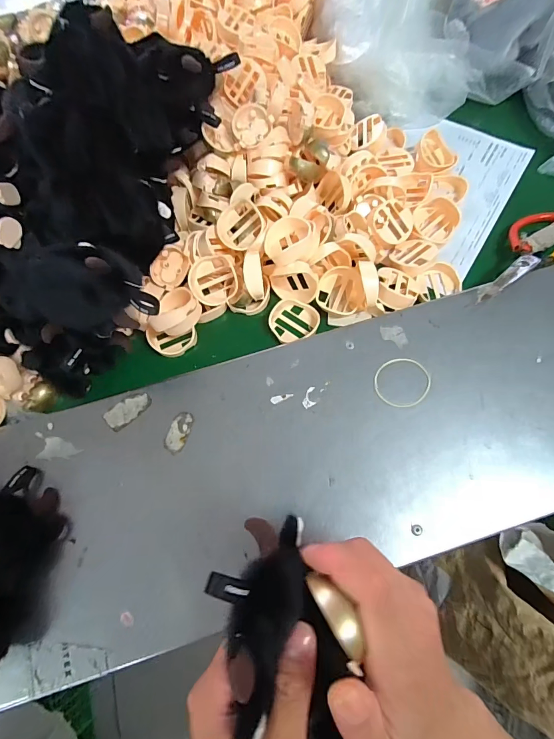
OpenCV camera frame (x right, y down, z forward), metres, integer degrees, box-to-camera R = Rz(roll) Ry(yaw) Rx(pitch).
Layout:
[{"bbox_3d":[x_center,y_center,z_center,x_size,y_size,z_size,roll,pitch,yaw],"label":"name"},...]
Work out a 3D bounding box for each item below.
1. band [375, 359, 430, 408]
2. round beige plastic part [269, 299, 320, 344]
[{"bbox_3d":[0.131,0.014,0.391,0.057,0.004,0.053,-1,68,1],"label":"band"},{"bbox_3d":[0.020,-0.056,0.445,0.057,0.016,0.055,-1,68,1],"label":"round beige plastic part"}]

